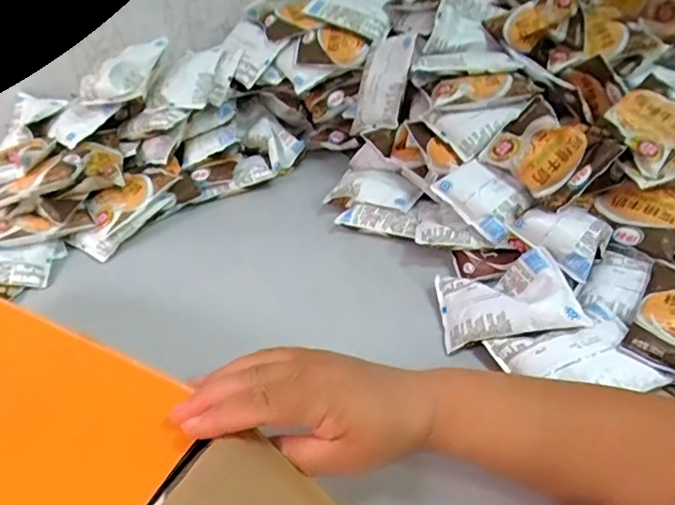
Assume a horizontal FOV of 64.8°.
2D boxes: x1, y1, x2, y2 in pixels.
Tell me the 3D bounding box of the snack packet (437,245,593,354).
[{"bbox_3d":[0.163,0.044,0.512,0.123,0.040,0.092,-4,36,3],"label":"snack packet"}]

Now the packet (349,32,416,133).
[{"bbox_3d":[0.063,-0.236,0.722,0.024,0.146,0.102,9,9,-38],"label":"packet"}]

